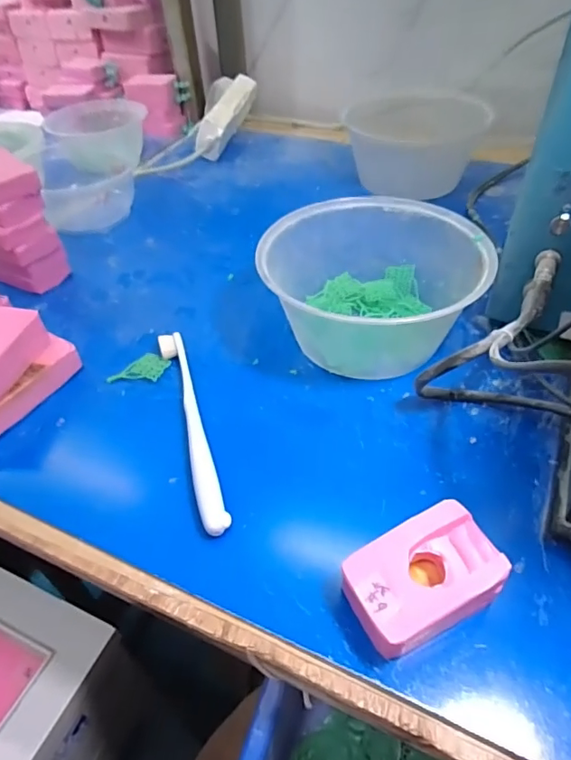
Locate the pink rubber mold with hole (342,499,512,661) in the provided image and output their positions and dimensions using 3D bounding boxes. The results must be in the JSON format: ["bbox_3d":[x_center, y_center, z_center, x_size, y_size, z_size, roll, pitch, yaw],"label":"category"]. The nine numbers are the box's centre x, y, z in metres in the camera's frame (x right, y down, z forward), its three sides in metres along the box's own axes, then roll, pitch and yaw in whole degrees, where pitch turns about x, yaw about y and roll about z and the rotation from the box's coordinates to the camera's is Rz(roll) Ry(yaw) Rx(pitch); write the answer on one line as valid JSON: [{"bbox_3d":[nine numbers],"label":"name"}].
[{"bbox_3d":[0.067,0.102,0.254,0.072,0.037,0.050,-22,48,-16],"label":"pink rubber mold with hole"}]

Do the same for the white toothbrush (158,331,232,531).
[{"bbox_3d":[-0.065,0.028,0.351,0.016,0.013,0.179,-15,46,-10],"label":"white toothbrush"}]

